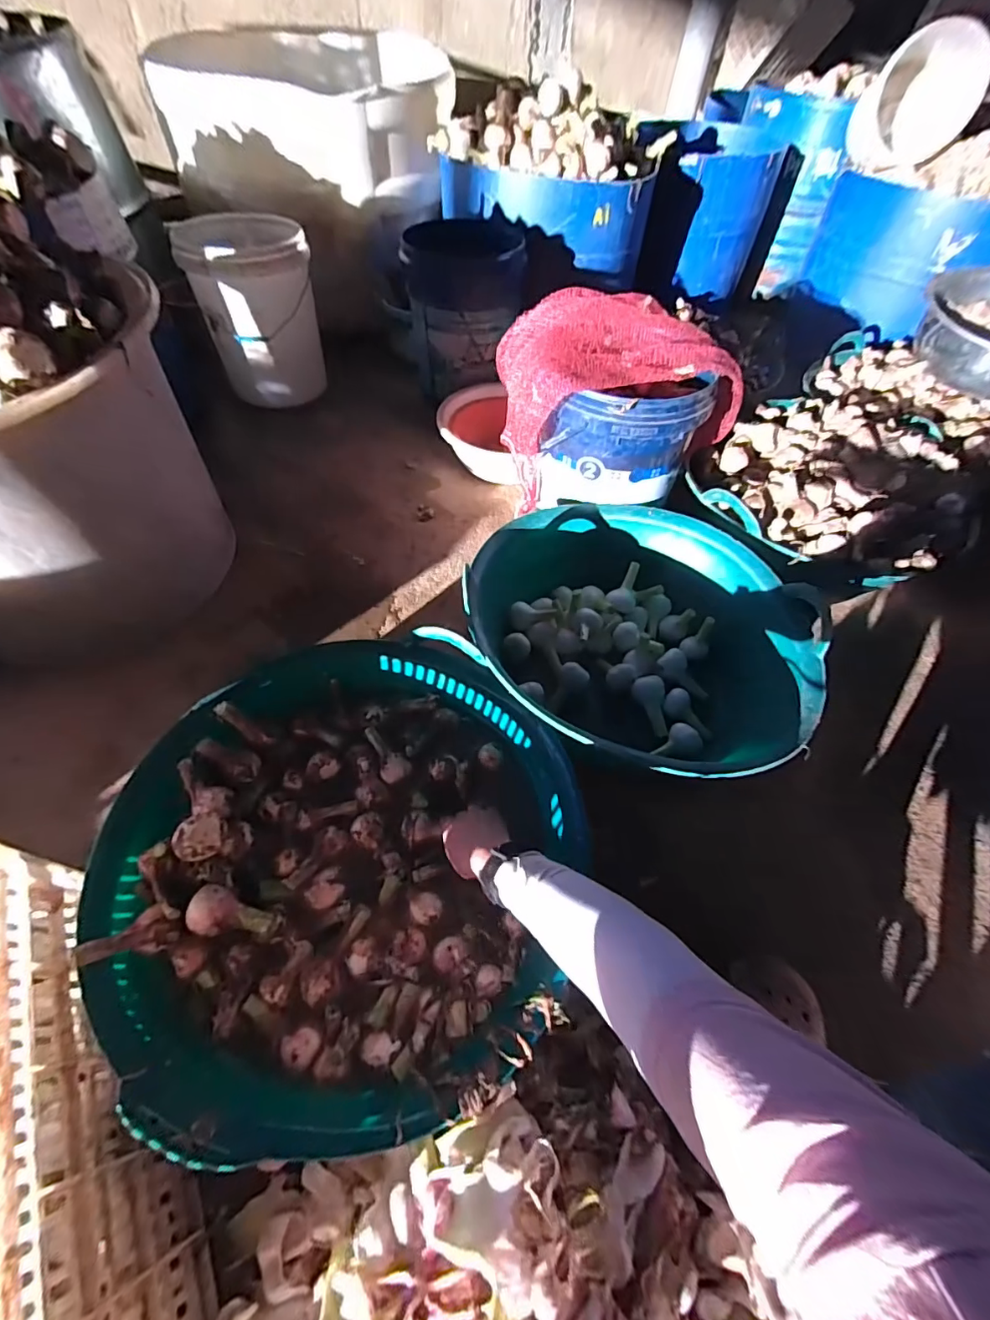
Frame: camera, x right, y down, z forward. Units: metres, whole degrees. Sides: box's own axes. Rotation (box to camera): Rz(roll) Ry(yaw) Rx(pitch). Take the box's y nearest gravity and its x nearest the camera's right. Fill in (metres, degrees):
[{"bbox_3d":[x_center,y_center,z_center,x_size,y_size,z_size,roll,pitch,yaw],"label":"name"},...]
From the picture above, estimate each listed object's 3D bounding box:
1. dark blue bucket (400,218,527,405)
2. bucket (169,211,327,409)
[{"bbox_3d":[-0.084,-0.947,1.332,0.289,0.359,0.309,0,55,-5],"label":"dark blue bucket"},{"bbox_3d":[-0.635,-0.929,1.355,0.284,0.368,0.284,-17,58,-16],"label":"bucket"}]

